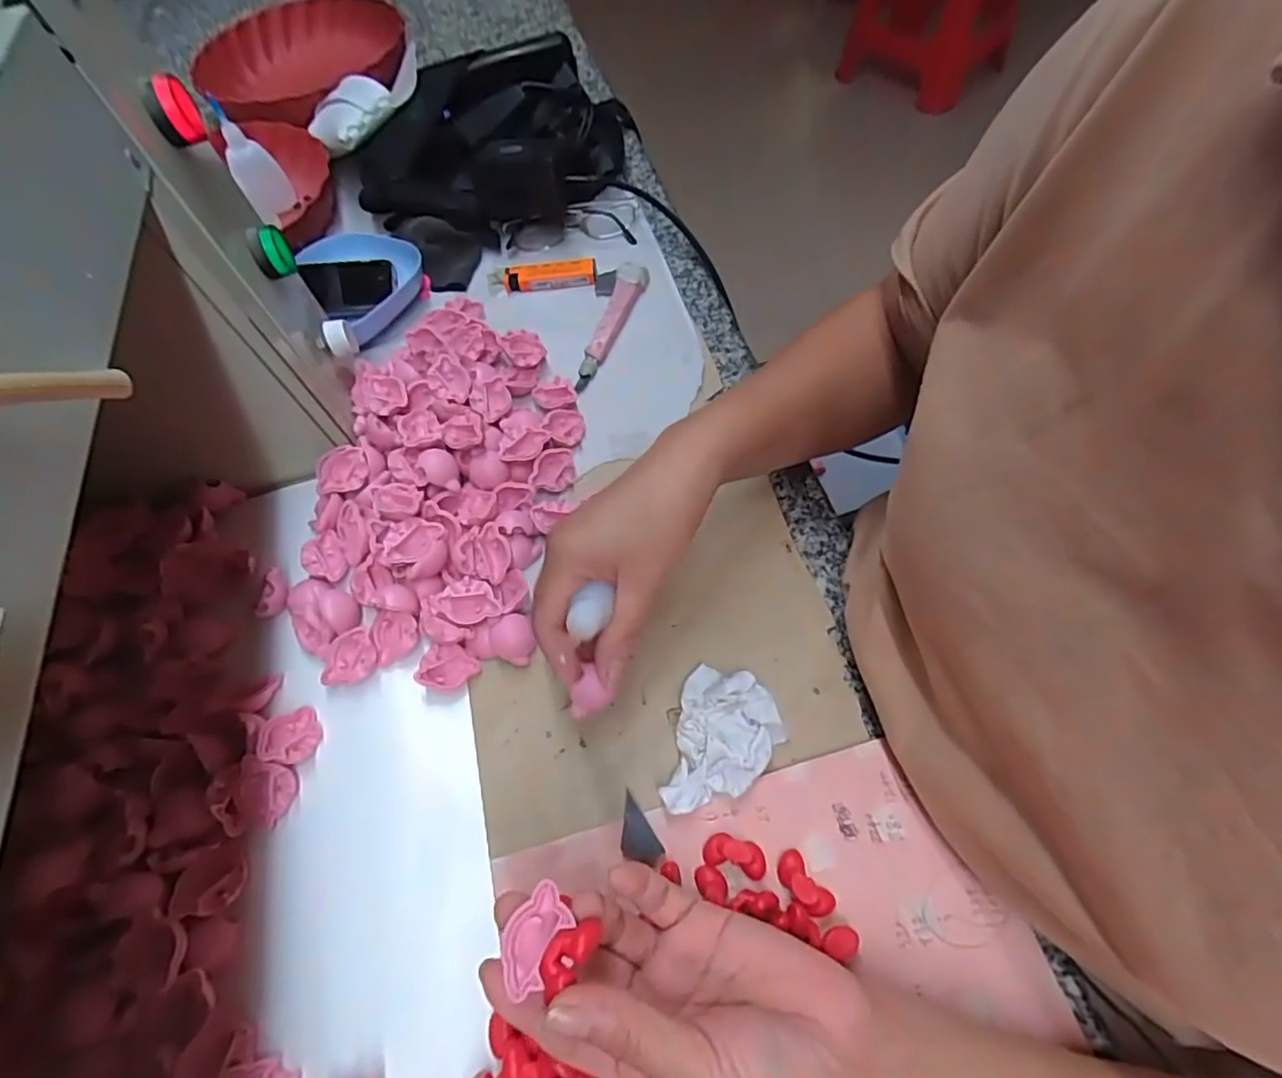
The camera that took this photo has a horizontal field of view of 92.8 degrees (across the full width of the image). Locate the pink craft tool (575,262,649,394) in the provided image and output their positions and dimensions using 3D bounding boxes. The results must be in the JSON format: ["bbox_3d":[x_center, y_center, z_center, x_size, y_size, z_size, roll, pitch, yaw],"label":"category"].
[{"bbox_3d":[-0.026,-0.182,0.508,0.028,0.014,0.142,14,63,13],"label":"pink craft tool"}]

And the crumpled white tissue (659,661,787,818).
[{"bbox_3d":[0.047,0.112,0.337,0.056,0.016,0.078,9,62,11],"label":"crumpled white tissue"}]

